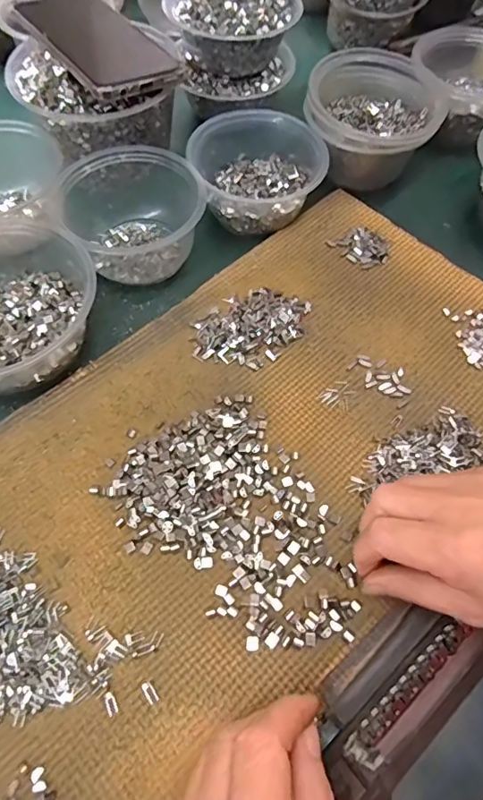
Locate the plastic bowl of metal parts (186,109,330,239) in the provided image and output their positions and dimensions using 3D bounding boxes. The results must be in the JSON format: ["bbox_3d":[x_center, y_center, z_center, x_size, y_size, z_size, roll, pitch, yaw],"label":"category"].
[{"bbox_3d":[0.012,-0.205,0.441,0.109,0.054,0.118,0,61,0],"label":"plastic bowl of metal parts"}]

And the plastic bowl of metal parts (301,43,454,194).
[{"bbox_3d":[0.118,-0.248,0.455,0.110,0.072,0.113,0,61,0],"label":"plastic bowl of metal parts"}]

